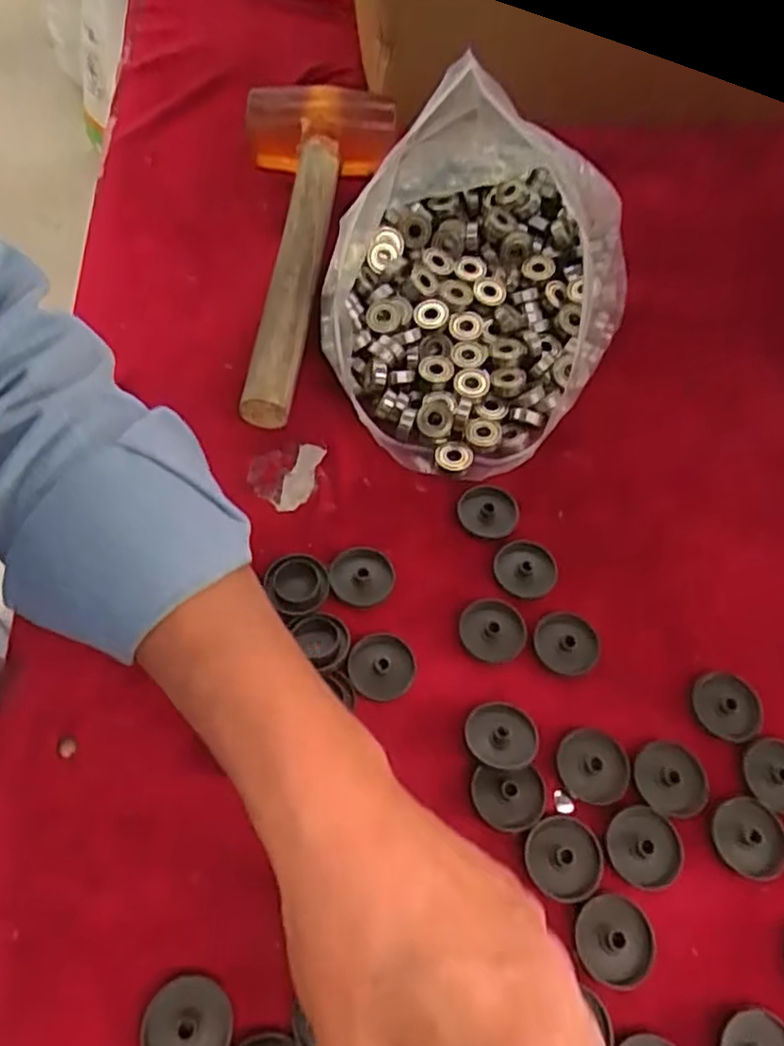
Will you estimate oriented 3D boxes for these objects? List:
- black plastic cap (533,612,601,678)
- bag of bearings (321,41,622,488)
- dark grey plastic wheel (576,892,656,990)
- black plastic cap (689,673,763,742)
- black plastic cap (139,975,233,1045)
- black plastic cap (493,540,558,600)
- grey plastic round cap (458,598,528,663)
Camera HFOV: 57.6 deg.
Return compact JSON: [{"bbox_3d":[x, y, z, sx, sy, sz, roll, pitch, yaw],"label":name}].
[{"bbox_3d":[0.089,0.059,0.357,0.032,0.007,0.032,2,59,-3],"label":"black plastic cap"},{"bbox_3d":[0.049,-0.152,0.409,0.177,0.136,0.202,36,63,16],"label":"bag of bearings"},{"bbox_3d":[0.093,0.172,0.294,0.031,0.007,0.033,2,59,-3],"label":"dark grey plastic wheel"},{"bbox_3d":[0.163,0.088,0.345,0.032,0.005,0.032,2,59,-3],"label":"black plastic cap"},{"bbox_3d":[-0.077,0.190,0.268,0.032,0.004,0.032,2,59,-4],"label":"black plastic cap"},{"bbox_3d":[0.072,0.024,0.377,0.033,0.005,0.031,2,59,-3],"label":"black plastic cap"},{"bbox_3d":[0.051,0.053,0.359,0.032,0.004,0.033,2,59,-3],"label":"grey plastic round cap"}]

